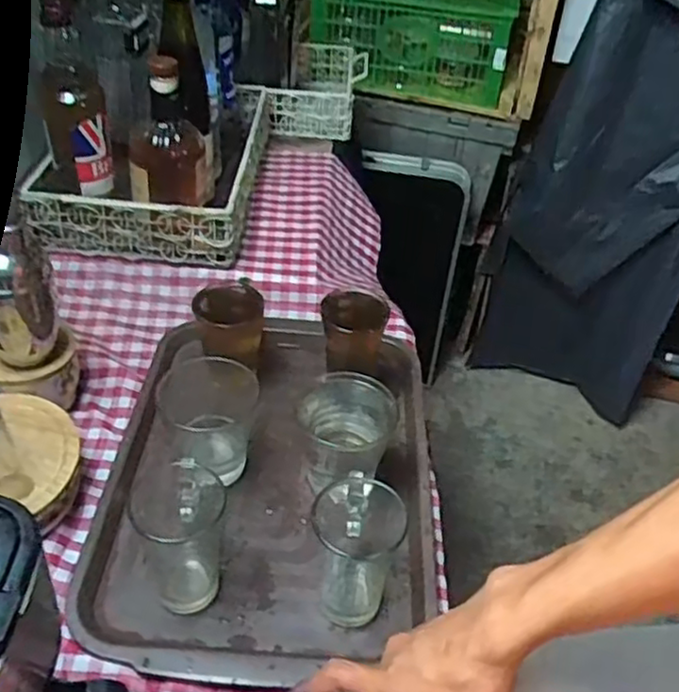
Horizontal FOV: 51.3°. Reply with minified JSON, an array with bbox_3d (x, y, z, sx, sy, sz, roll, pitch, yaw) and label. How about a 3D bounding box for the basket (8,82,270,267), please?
[{"bbox_3d":[-0.248,-0.263,1.008,0.266,0.086,0.398,2,40,-3],"label":"basket"}]

